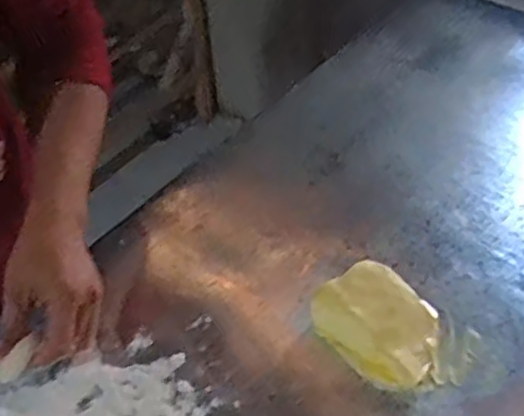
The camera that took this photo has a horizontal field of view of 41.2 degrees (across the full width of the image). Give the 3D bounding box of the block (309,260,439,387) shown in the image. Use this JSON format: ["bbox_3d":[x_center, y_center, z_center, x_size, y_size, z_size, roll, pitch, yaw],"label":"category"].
[{"bbox_3d":[0.110,0.101,0.624,0.092,0.042,0.114,-30,51,-25],"label":"block"}]

